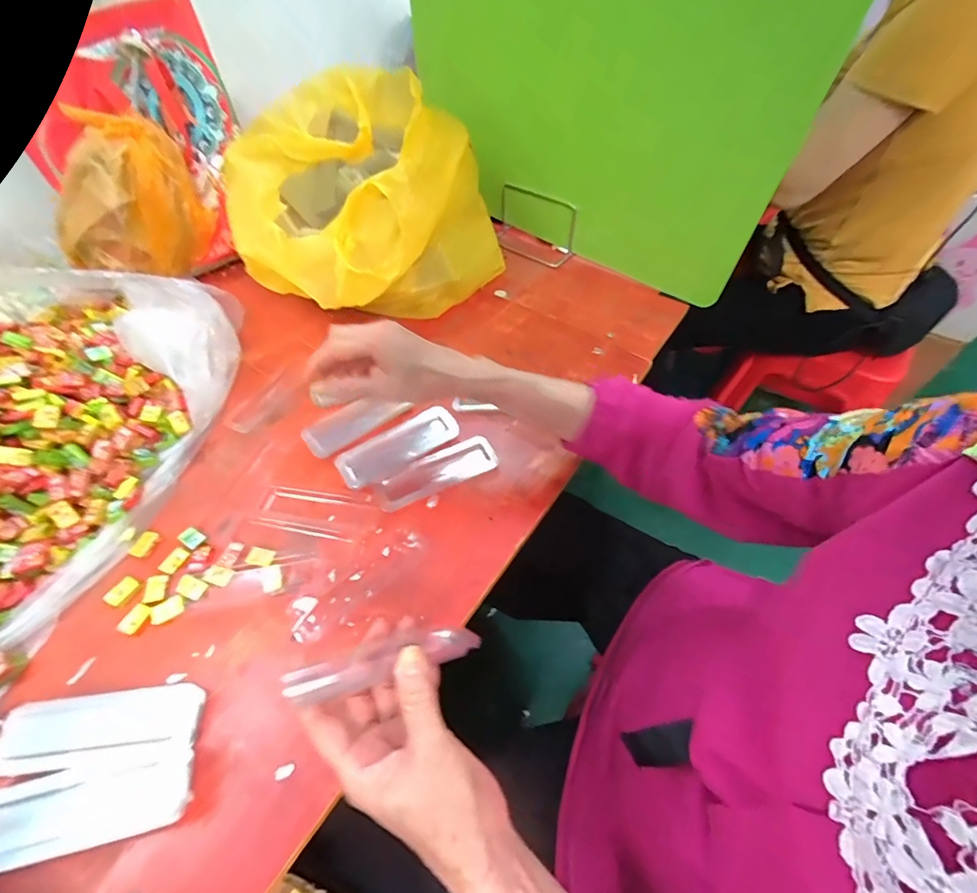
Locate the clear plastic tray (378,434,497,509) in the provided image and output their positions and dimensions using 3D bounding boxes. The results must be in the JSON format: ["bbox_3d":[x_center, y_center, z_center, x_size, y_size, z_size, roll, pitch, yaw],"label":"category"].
[{"bbox_3d":[-0.058,0.028,0.492,0.136,0.008,0.048,-23,57,-16],"label":"clear plastic tray"}]

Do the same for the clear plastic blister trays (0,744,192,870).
[{"bbox_3d":[-0.295,0.261,0.315,0.141,0.028,0.049,-11,55,-8],"label":"clear plastic blister trays"}]

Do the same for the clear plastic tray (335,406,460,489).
[{"bbox_3d":[-0.102,-0.002,0.501,0.139,0.007,0.049,-30,74,-17],"label":"clear plastic tray"}]

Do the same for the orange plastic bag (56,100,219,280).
[{"bbox_3d":[-0.512,-0.350,0.626,0.130,0.161,0.190,14,55,10],"label":"orange plastic bag"}]

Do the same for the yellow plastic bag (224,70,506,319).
[{"bbox_3d":[-0.170,-0.319,0.598,0.253,0.234,0.344,30,59,20],"label":"yellow plastic bag"}]

